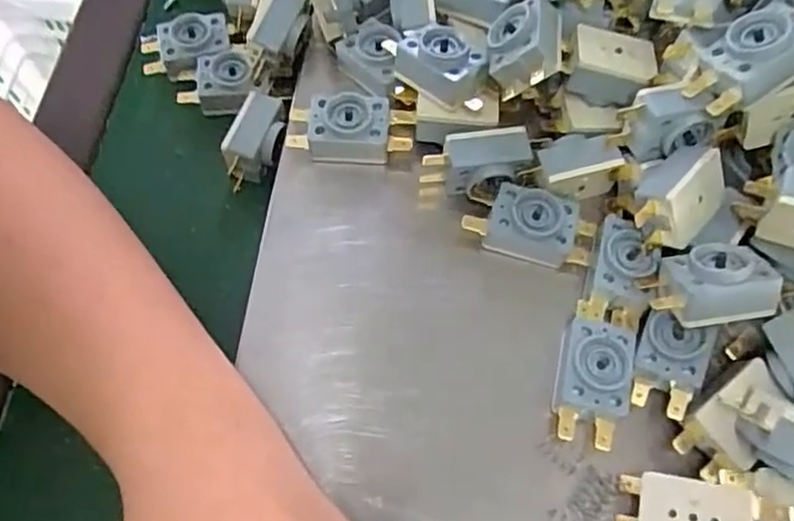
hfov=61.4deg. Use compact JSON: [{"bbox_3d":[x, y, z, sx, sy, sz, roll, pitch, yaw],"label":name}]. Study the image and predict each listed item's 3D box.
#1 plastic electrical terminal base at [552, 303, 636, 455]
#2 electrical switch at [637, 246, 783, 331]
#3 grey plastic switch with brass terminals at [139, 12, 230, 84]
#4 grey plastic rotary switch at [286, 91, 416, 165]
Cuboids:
[{"bbox_3d":[0.080,0.044,0.271,0.028,0.019,0.059,13,67,6],"label":"plastic electrical terminal base"},{"bbox_3d":[0.122,0.011,0.263,0.044,0.025,0.023,-17,25,10],"label":"electrical switch"},{"bbox_3d":[-0.115,-0.115,0.357,0.049,0.013,0.029,-5,66,-2],"label":"grey plastic switch with brass terminals"},{"bbox_3d":[-0.022,-0.061,0.316,0.058,0.025,0.027,4,66,2],"label":"grey plastic rotary switch"}]

